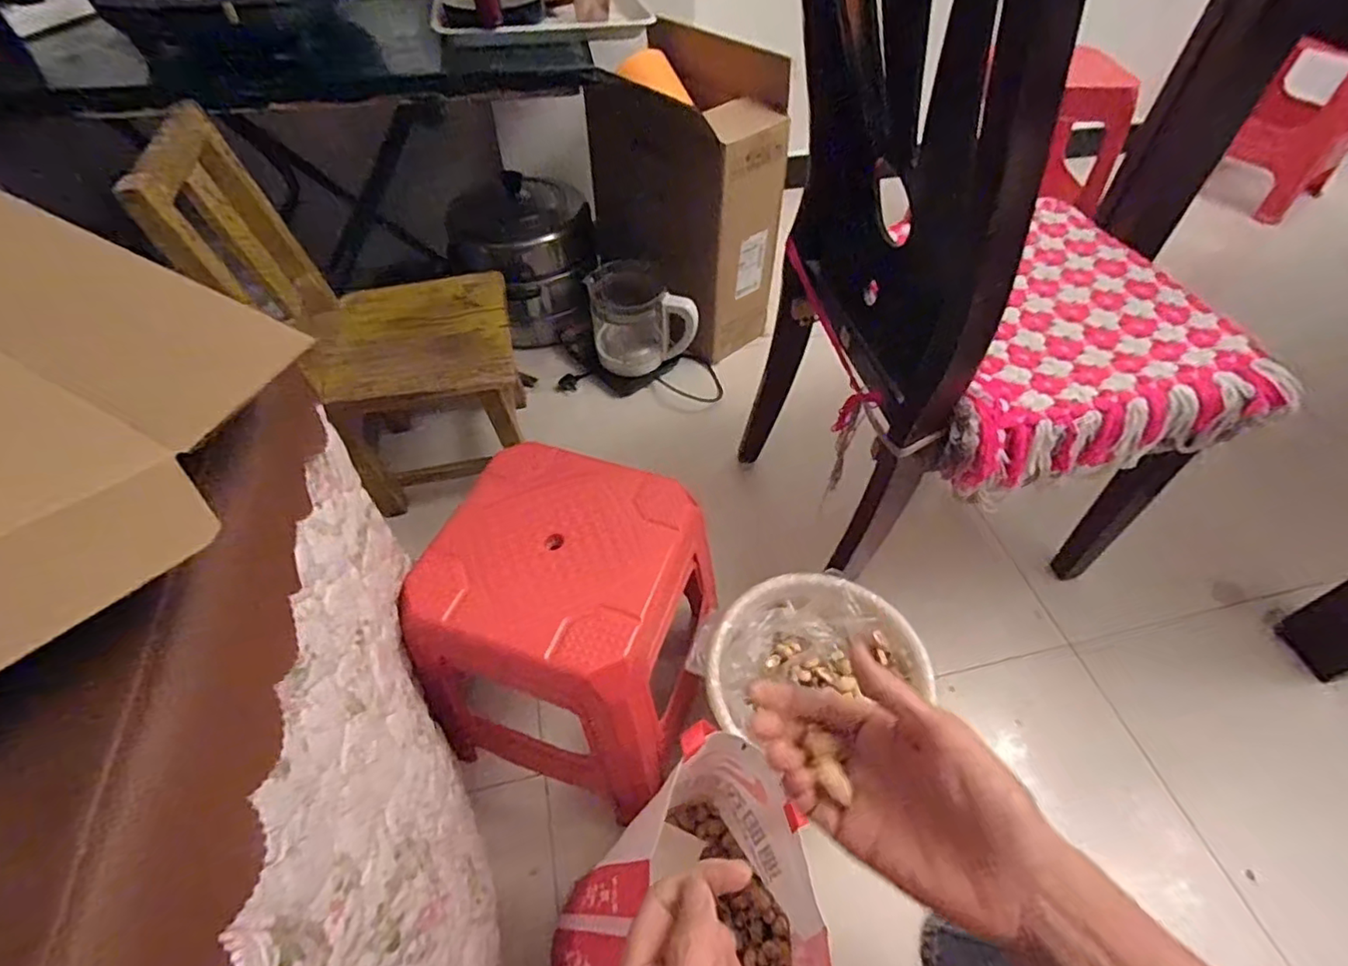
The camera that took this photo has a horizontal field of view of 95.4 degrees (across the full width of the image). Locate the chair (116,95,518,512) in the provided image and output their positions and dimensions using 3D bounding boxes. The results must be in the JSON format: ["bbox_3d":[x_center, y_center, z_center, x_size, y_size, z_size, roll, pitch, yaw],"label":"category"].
[{"bbox_3d":[-0.445,-0.260,0.966,0.337,0.562,0.305,-10,51,-8],"label":"chair"}]

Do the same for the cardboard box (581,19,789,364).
[{"bbox_3d":[0.037,-0.579,1.287,0.219,0.533,0.358,-36,59,-26],"label":"cardboard box"}]

